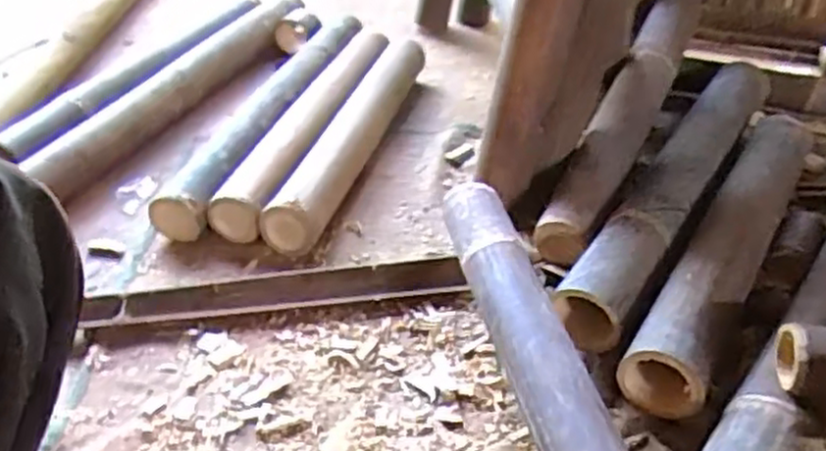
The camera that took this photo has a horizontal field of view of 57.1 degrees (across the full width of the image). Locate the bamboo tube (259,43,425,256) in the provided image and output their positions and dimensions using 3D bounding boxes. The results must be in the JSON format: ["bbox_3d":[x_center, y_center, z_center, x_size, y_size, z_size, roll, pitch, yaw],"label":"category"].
[{"bbox_3d":[-0.093,-0.147,1.140,0.088,0.074,0.520,9,41,15],"label":"bamboo tube"}]

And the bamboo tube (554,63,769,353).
[{"bbox_3d":[0.341,-0.062,0.972,0.083,0.067,0.593,22,45,28],"label":"bamboo tube"}]

